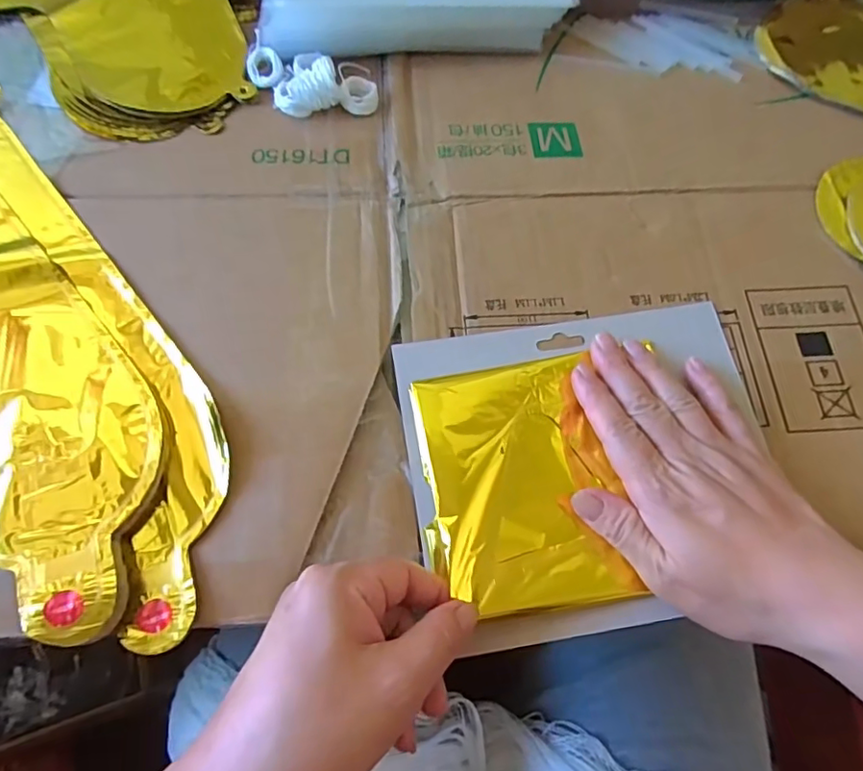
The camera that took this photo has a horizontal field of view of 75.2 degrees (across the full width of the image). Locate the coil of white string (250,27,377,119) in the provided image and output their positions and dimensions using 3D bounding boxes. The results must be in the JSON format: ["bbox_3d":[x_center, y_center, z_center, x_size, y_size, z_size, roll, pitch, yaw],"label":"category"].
[{"bbox_3d":[-0.083,-0.212,0.385,0.091,0.023,0.054,6,67,1],"label":"coil of white string"}]

